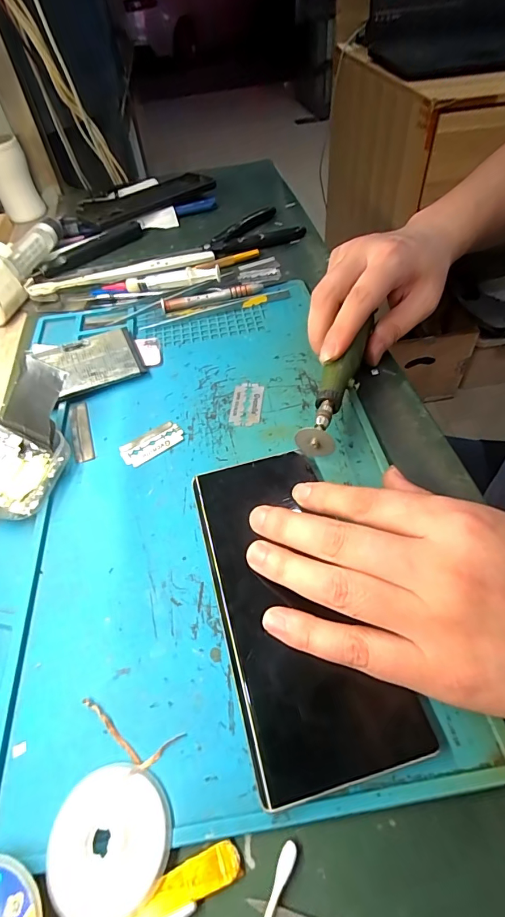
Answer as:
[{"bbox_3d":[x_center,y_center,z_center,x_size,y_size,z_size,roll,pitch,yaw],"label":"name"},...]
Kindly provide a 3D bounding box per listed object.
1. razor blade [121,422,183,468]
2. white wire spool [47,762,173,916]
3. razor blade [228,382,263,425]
[{"bbox_3d":[-0.068,-0.011,0.279,0.042,0.004,0.024,-29,55,-17],"label":"razor blade"},{"bbox_3d":[-0.053,0.139,0.153,0.043,0.012,0.042,-2,52,3],"label":"white wire spool"},{"bbox_3d":[-0.004,-0.041,0.295,0.022,0.004,0.041,3,52,6],"label":"razor blade"}]

